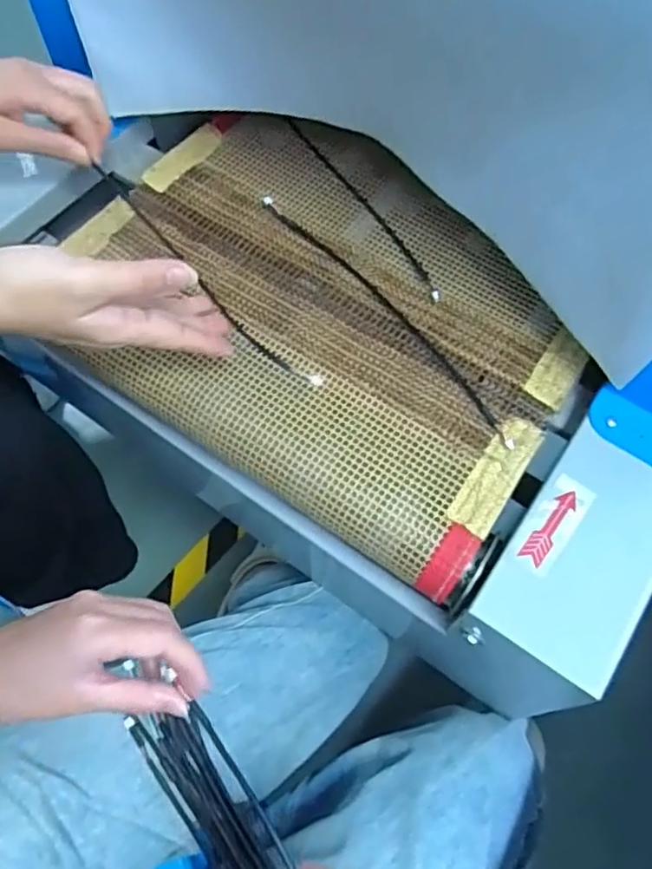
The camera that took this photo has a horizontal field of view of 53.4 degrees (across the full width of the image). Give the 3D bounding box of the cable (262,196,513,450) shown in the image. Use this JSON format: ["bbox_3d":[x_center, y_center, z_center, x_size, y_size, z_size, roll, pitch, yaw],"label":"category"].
[{"bbox_3d":[0.044,-0.096,0.496,0.022,0.006,0.285,-36,70,-16],"label":"cable"}]

